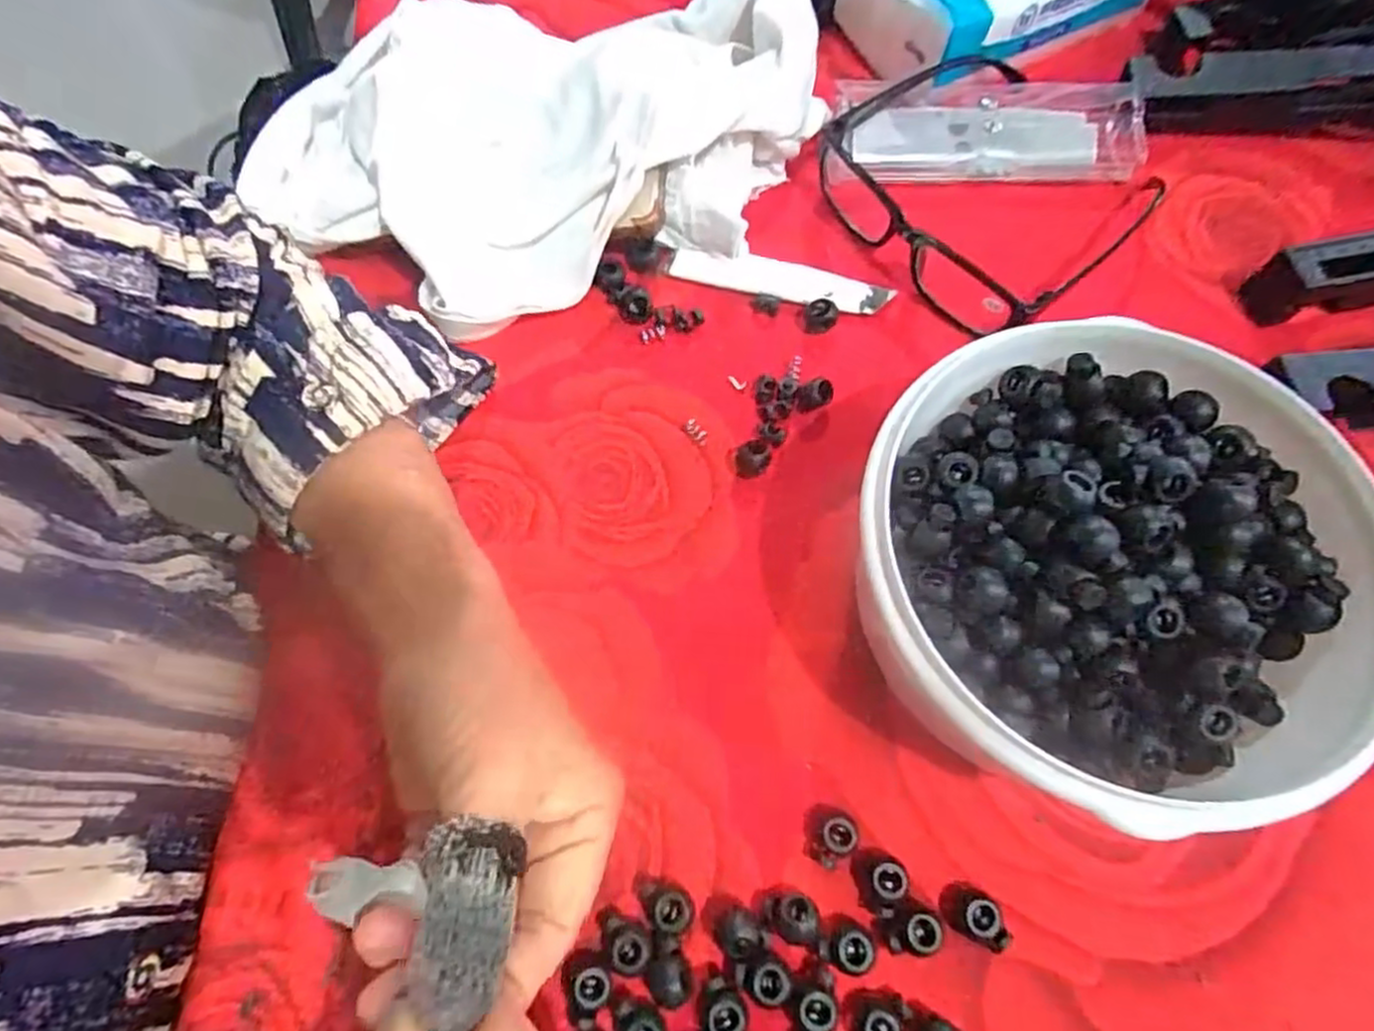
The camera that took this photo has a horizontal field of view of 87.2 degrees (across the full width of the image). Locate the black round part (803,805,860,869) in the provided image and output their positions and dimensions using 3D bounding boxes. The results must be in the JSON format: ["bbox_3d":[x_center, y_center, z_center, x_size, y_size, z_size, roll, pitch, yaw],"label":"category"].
[{"bbox_3d":[0.051,0.114,0.256,0.017,0.012,0.020,7,66,2],"label":"black round part"}]

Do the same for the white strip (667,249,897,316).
[{"bbox_3d":[0.045,-0.115,0.351,0.106,0.009,0.020,14,67,6],"label":"white strip"}]

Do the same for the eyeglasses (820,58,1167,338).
[{"bbox_3d":[0.148,-0.170,0.362,0.138,0.034,0.130,-38,72,-15],"label":"eyeglasses"}]

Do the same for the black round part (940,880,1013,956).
[{"bbox_3d":[0.099,0.136,0.246,0.021,0.010,0.015,28,69,11],"label":"black round part"}]

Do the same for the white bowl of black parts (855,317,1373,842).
[{"bbox_3d":[0.144,0.024,0.255,0.165,0.076,0.157,0,67,-1],"label":"white bowl of black parts"}]

